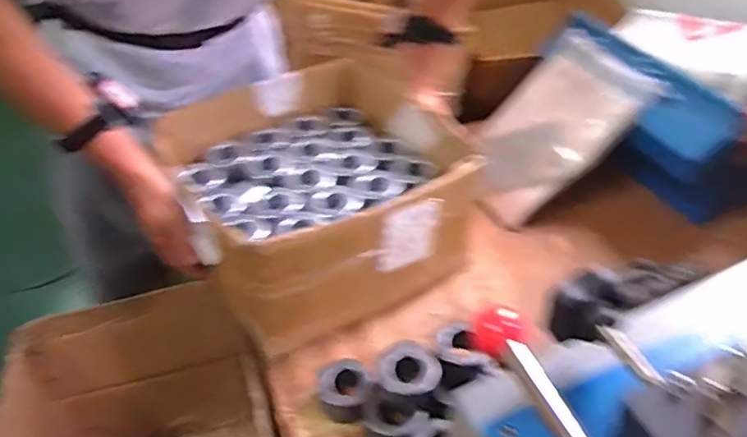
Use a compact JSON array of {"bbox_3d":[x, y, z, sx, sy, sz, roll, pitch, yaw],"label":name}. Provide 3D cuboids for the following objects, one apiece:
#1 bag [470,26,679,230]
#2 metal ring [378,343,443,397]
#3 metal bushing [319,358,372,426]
[{"bbox_3d":[0.264,-0.146,0.941,0.290,0.030,0.210,-39,48,9],"label":"bag"},{"bbox_3d":[0.041,0.156,0.645,0.062,0.014,0.064,12,41,17],"label":"metal ring"},{"bbox_3d":[-0.030,0.191,0.672,0.055,0.038,0.052,-2,39,1],"label":"metal bushing"}]

